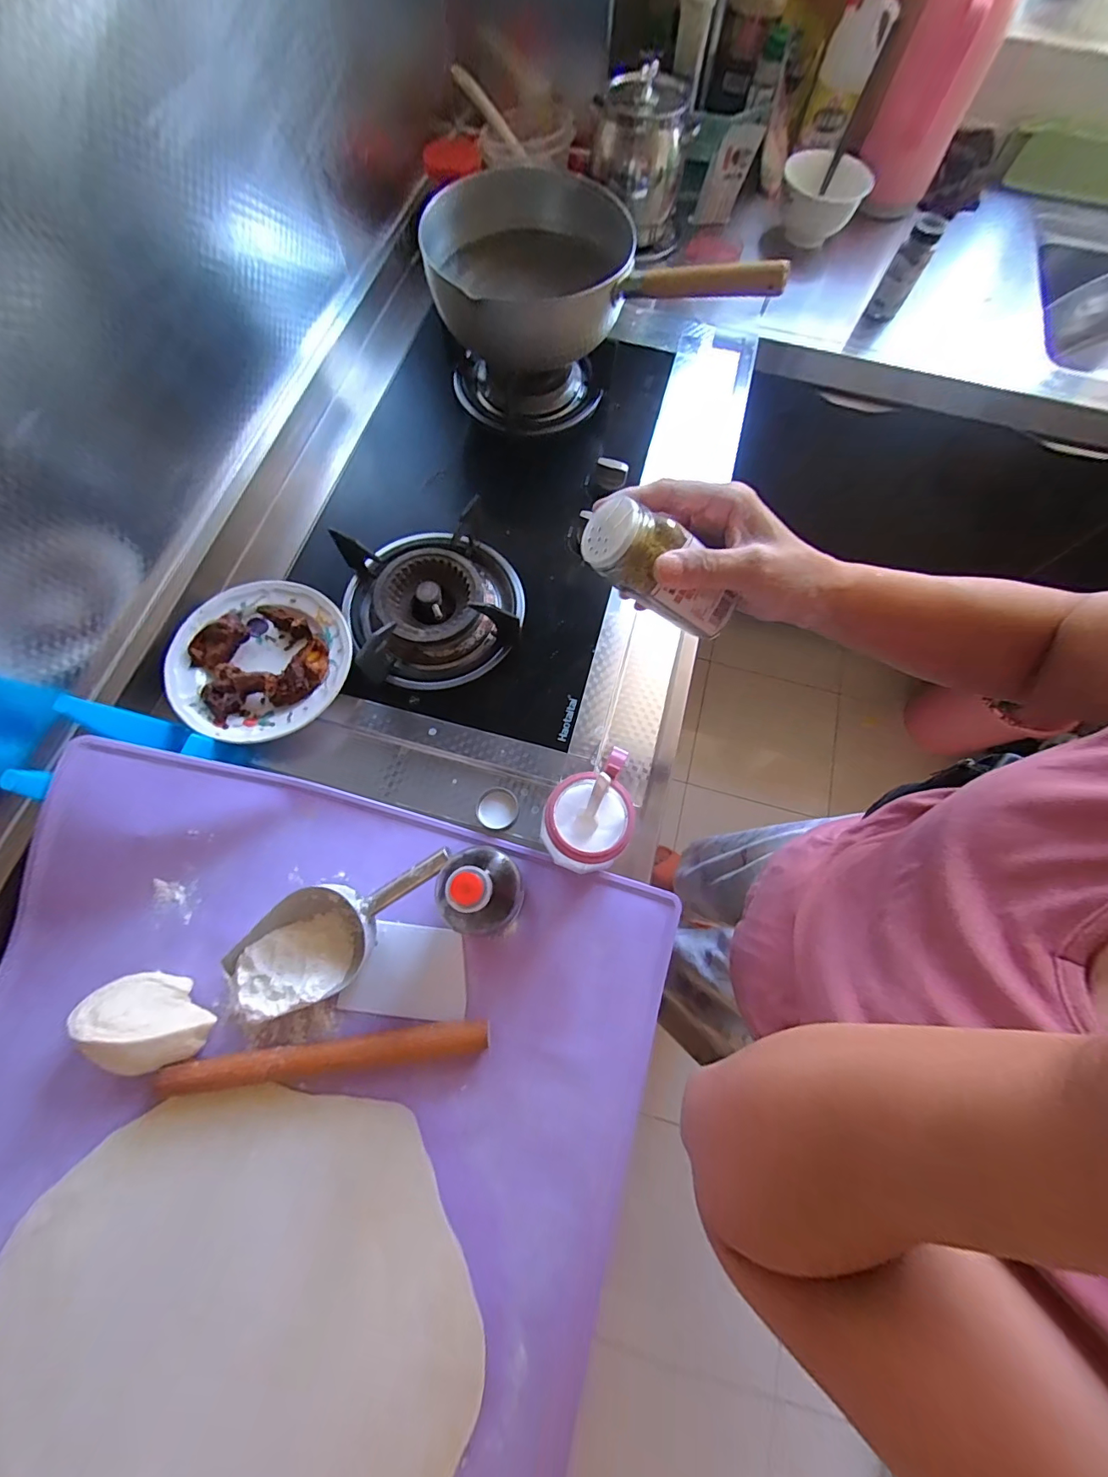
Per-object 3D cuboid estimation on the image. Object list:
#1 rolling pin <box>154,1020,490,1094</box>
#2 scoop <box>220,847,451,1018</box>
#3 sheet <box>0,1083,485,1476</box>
[{"bbox_3d":[-0.200,0.284,0.424,0.283,0.027,0.027,-6,69,-5],"label":"rolling pin"},{"bbox_3d":[-0.197,0.174,0.447,0.241,0.051,0.097,-32,73,2],"label":"scoop"},{"bbox_3d":[-0.253,0.465,0.372,0.376,0.009,0.325,6,69,0],"label":"sheet"}]

